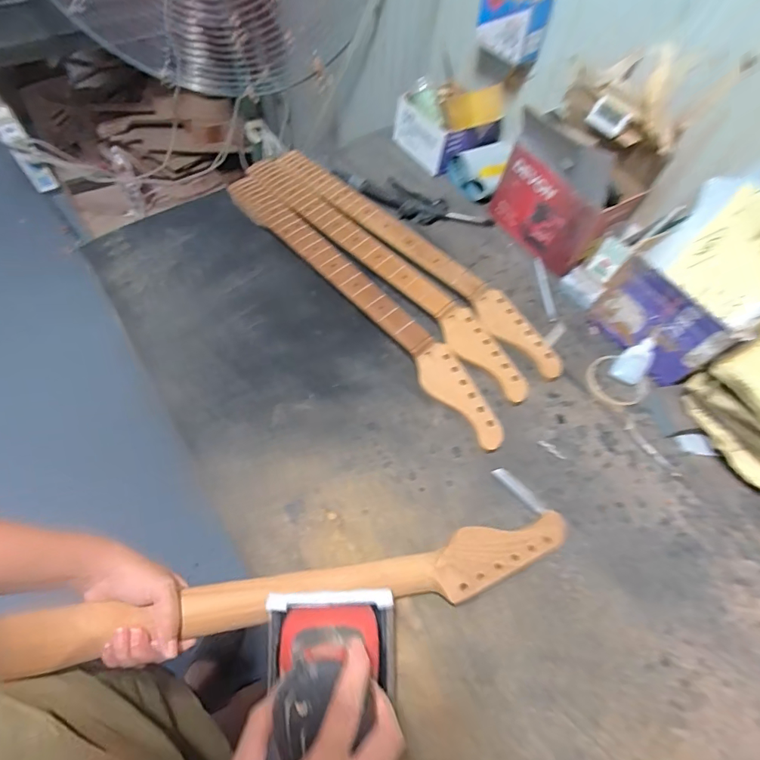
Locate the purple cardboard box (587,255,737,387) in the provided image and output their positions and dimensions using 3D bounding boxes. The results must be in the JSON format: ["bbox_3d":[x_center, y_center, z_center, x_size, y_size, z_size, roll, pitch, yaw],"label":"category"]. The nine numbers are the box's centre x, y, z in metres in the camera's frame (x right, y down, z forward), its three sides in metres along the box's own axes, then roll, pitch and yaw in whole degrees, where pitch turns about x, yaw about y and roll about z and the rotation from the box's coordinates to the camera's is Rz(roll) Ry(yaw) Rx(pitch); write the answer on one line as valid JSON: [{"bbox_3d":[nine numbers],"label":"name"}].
[{"bbox_3d":[0.407,-0.087,0.633,0.043,0.136,0.180,-25,67,-16],"label":"purple cardboard box"}]

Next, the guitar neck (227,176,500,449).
[{"bbox_3d":[-0.037,-0.142,0.695,0.066,0.029,0.639,-38,71,-21],"label":"guitar neck"}]

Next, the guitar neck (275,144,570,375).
[{"bbox_3d":[0.060,-0.228,0.743,0.631,0.034,0.070,42,67,17],"label":"guitar neck"}]

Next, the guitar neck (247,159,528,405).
[{"bbox_3d":[0.004,-0.195,0.727,0.632,0.034,0.070,42,67,17],"label":"guitar neck"}]

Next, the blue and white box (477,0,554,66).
[{"bbox_3d":[0.219,-0.598,0.701,0.056,0.091,0.110,-32,69,-19],"label":"blue and white box"}]

